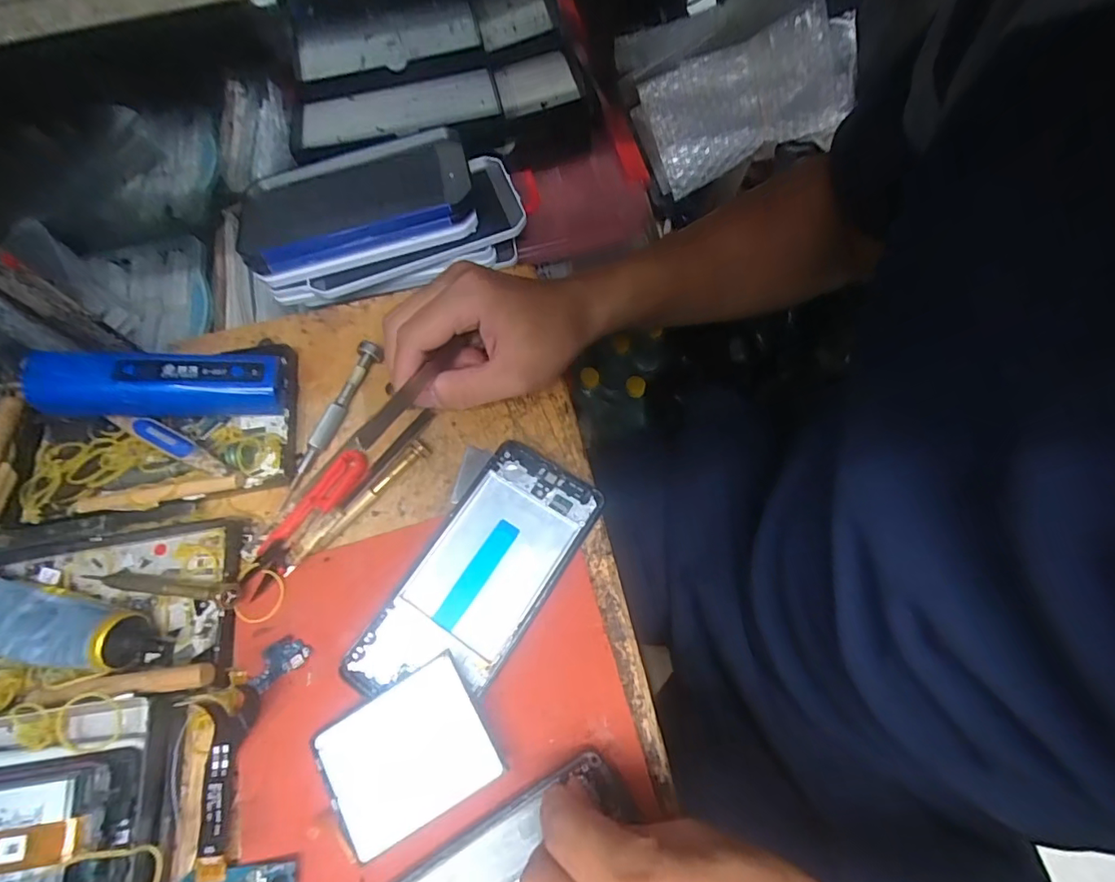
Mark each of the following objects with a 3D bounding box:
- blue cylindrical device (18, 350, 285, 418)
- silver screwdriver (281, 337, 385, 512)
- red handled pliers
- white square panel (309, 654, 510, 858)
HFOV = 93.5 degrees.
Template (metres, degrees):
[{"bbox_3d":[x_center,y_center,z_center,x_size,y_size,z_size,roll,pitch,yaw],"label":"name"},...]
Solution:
[{"bbox_3d":[-0.247,-0.035,0.331,0.132,0.036,0.031,-2,63,-18],"label":"blue cylindrical device"},{"bbox_3d":[-0.148,-0.015,0.341,0.014,0.019,0.114,20,65,9],"label":"silver screwdriver"},{"bbox_3d":[-0.154,0.046,0.321,0.024,0.009,0.096,32,67,14],"label":"red handled pliers"},{"bbox_3d":[-0.076,0.156,0.261,0.083,0.004,0.063,-32,71,-2],"label":"white square panel"}]

